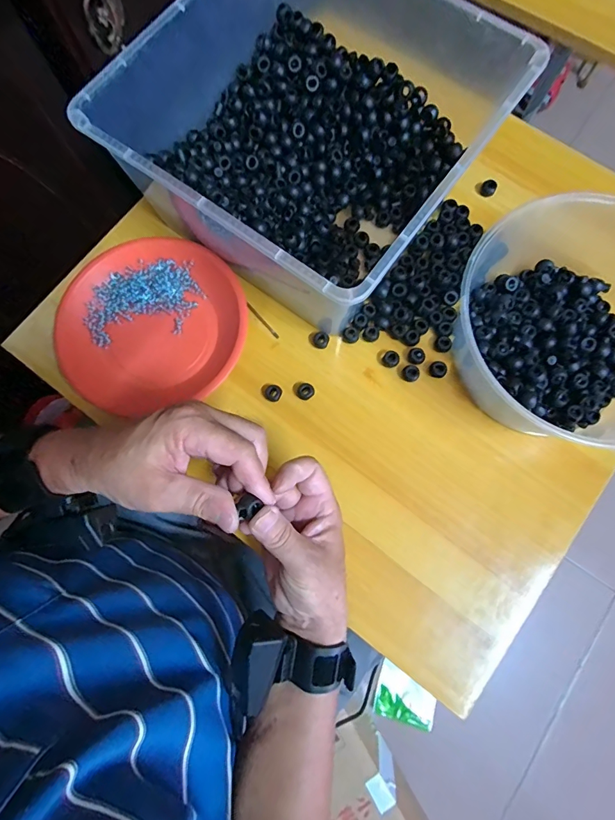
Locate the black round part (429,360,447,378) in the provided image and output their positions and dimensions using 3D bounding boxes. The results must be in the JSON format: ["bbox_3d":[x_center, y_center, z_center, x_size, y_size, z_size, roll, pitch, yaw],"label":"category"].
[{"bbox_3d":[0.137,-0.042,0.427,0.017,0.011,0.017,0,78,0],"label":"black round part"}]

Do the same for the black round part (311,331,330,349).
[{"bbox_3d":[0.014,-0.075,0.435,0.017,0.007,0.017,0,78,0],"label":"black round part"}]

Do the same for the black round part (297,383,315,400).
[{"bbox_3d":[-0.002,-0.019,0.425,0.017,0.009,0.016,0,78,0],"label":"black round part"}]

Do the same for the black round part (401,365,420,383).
[{"bbox_3d":[0.108,-0.038,0.424,0.016,0.006,0.017,0,78,0],"label":"black round part"}]

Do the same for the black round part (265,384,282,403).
[{"bbox_3d":[-0.035,-0.017,0.425,0.016,0.005,0.018,36,80,7],"label":"black round part"}]

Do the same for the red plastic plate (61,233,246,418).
[{"bbox_3d":[-0.163,-0.092,0.435,0.188,0.033,0.182,0,78,0],"label":"red plastic plate"}]

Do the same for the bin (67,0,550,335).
[{"bbox_3d":[0.004,-0.260,0.402,0.294,0.132,0.290,36,80,7],"label":"bin"}]

